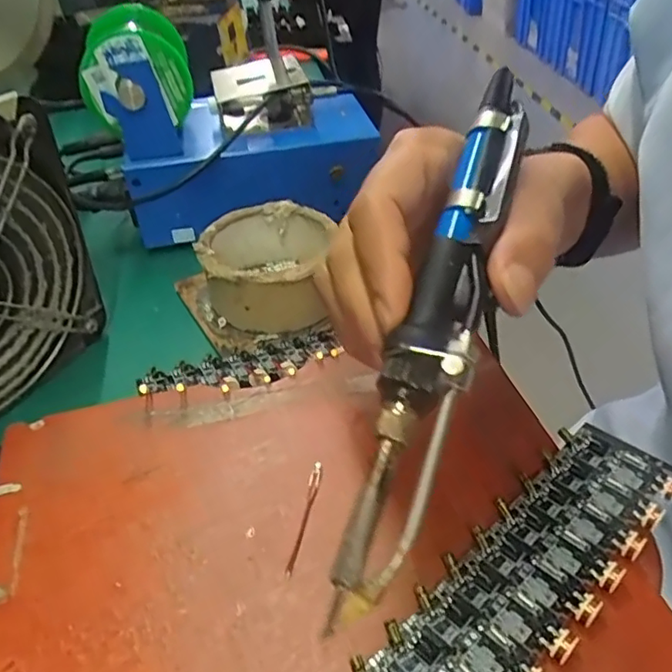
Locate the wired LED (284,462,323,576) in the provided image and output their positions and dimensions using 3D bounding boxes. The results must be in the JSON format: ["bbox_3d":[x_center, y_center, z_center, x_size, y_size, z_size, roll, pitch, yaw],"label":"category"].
[{"bbox_3d":[-0.012,0.069,0.231,0.005,0.004,0.049,4,44,11],"label":"wired LED"}]

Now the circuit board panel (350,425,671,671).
[{"bbox_3d":[0.062,0.085,0.203,0.161,0.006,0.047,-32,49,-29],"label":"circuit board panel"}]

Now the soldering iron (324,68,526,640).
[{"bbox_3d":[0.037,-0.016,0.194,0.024,0.016,0.204,12,65,19],"label":"soldering iron"}]

